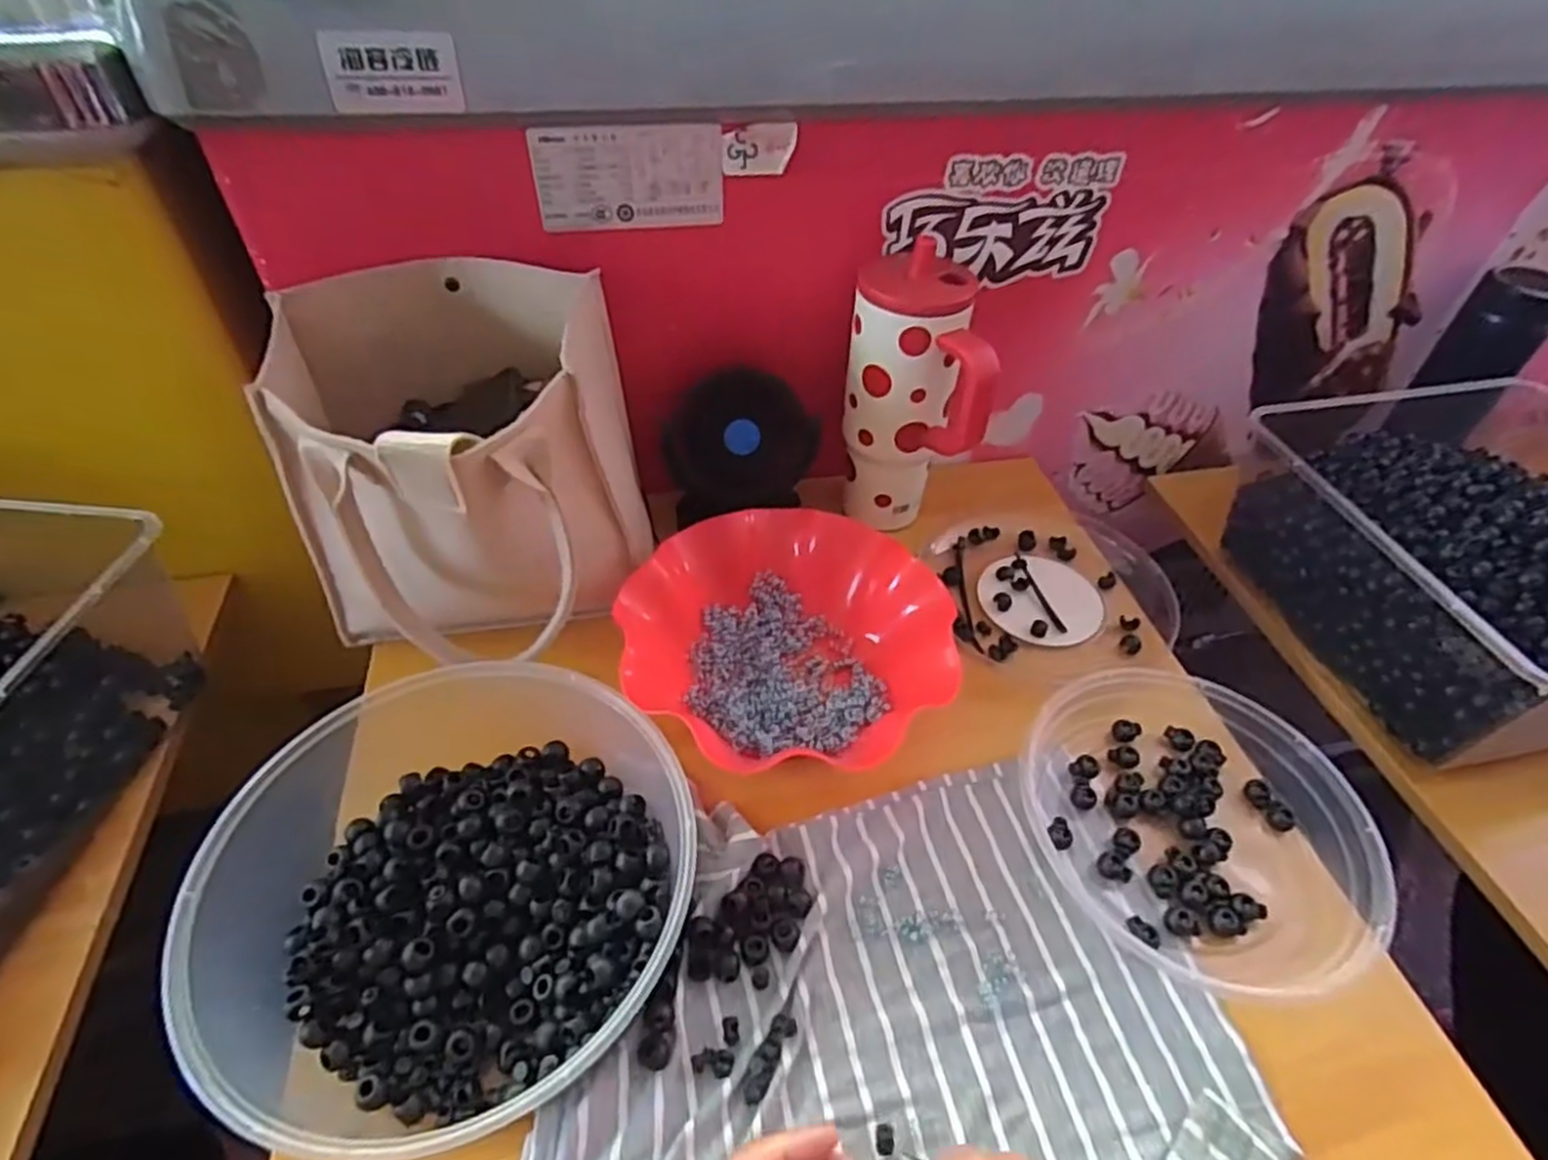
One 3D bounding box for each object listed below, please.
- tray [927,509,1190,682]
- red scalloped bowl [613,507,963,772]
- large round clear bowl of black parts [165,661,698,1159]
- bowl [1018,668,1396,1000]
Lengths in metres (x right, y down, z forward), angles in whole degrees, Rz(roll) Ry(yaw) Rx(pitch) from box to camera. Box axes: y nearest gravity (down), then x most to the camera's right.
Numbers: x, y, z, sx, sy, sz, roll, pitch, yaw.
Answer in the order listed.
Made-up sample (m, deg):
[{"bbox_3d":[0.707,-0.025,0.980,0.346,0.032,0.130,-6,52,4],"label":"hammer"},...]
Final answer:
[{"bbox_3d":[0.225,-0.001,0.639,0.180,0.029,0.185,2,46,-2],"label":"tray"},{"bbox_3d":[0.008,0.039,0.551,0.224,0.057,0.203,1,46,-2],"label":"red scalloped bowl"},{"bbox_3d":[-0.156,0.157,0.399,0.220,0.096,0.221,2,46,-2],"label":"large round clear bowl of black parts"},{"bbox_3d":[0.259,0.146,0.477,0.181,0.041,0.202,-14,48,-16],"label":"bowl"}]

